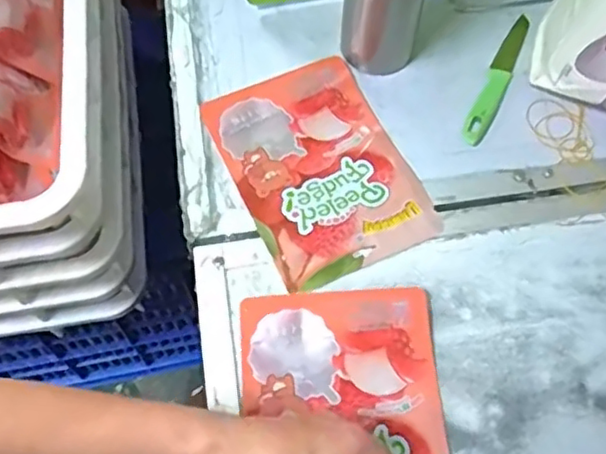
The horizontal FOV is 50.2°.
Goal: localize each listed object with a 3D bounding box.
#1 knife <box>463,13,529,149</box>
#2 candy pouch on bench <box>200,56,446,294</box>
[{"bbox_3d":[0.205,-0.157,0.672,0.025,0.006,0.182,24,65,11],"label":"knife"},{"bbox_3d":[0.015,-0.059,0.621,0.157,0.011,0.228,-22,65,-12],"label":"candy pouch on bench"}]

